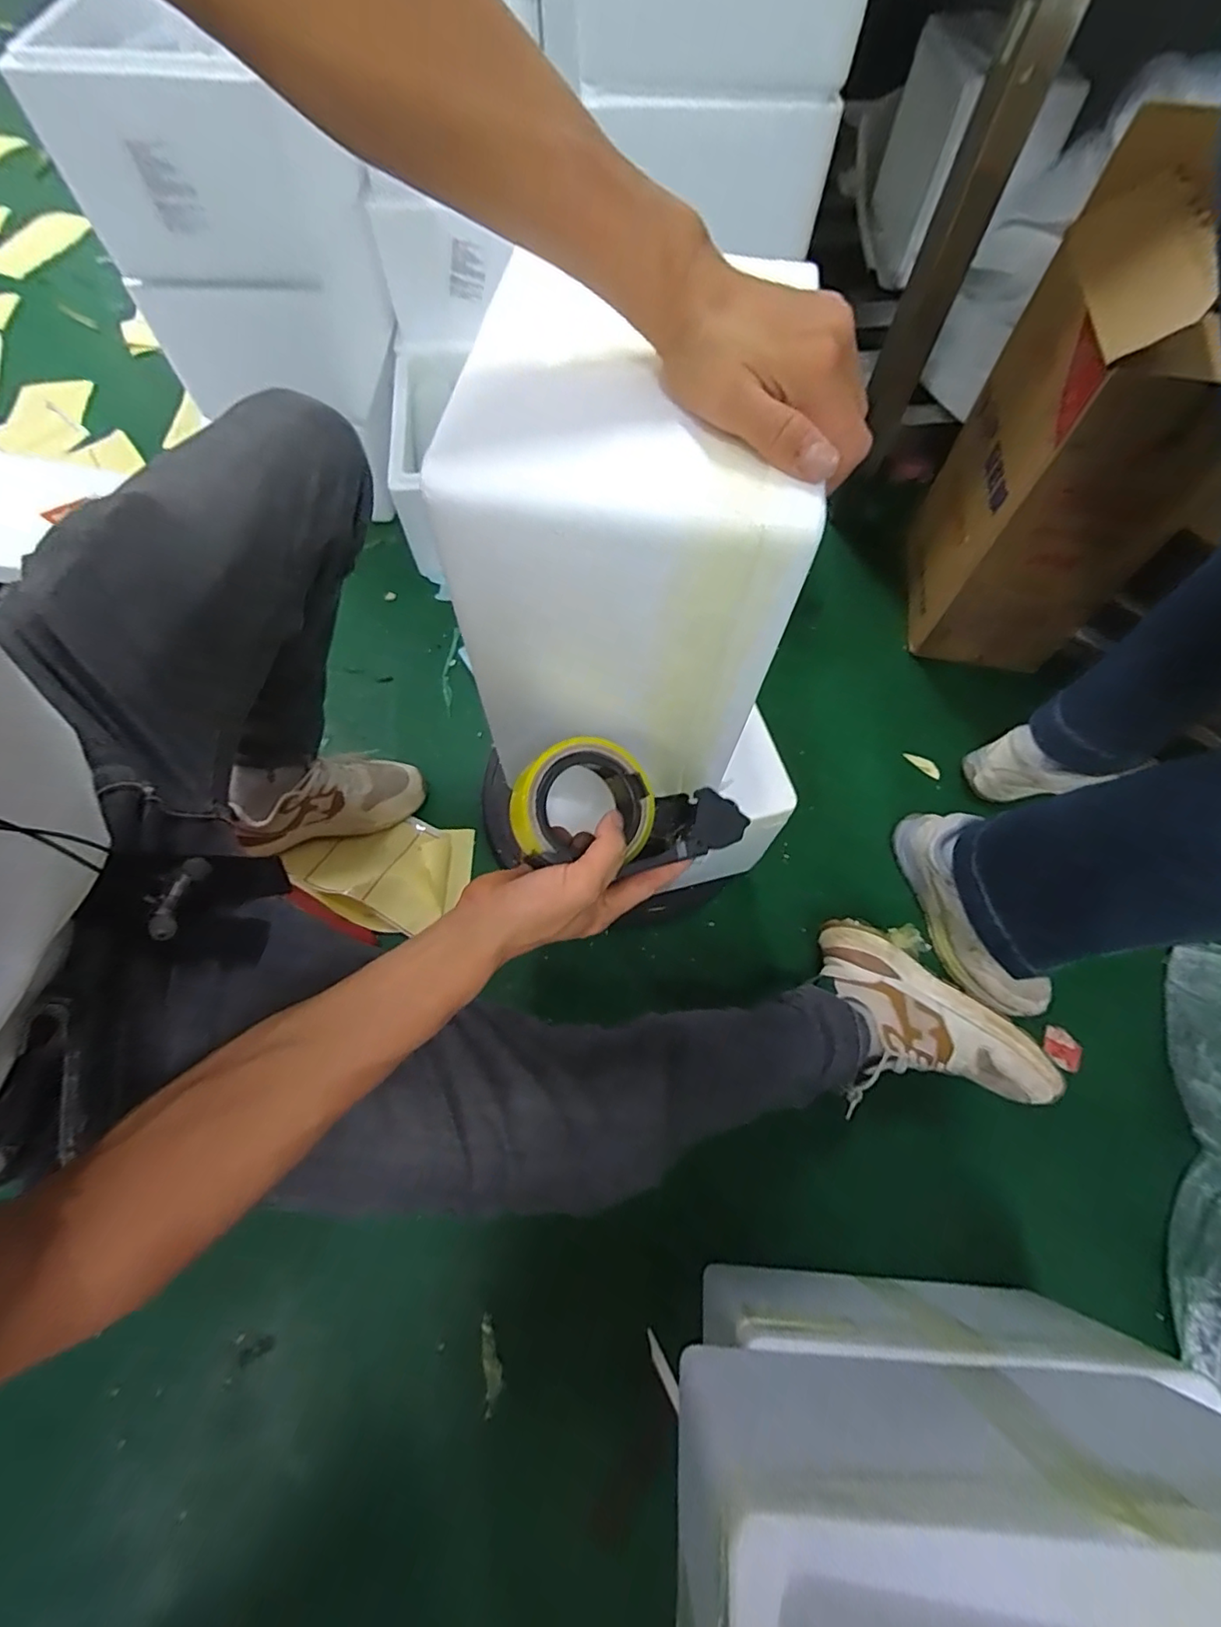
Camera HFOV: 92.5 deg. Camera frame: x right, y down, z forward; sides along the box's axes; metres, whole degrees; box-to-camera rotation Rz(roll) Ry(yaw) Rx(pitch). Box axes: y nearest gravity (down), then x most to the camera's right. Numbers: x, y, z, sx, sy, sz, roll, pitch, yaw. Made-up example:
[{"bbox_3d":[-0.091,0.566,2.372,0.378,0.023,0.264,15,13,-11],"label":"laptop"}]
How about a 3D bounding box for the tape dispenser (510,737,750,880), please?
[{"bbox_3d":[0.013,0.007,0.413,0.148,0.063,0.082,15,64,-19],"label":"tape dispenser"}]

